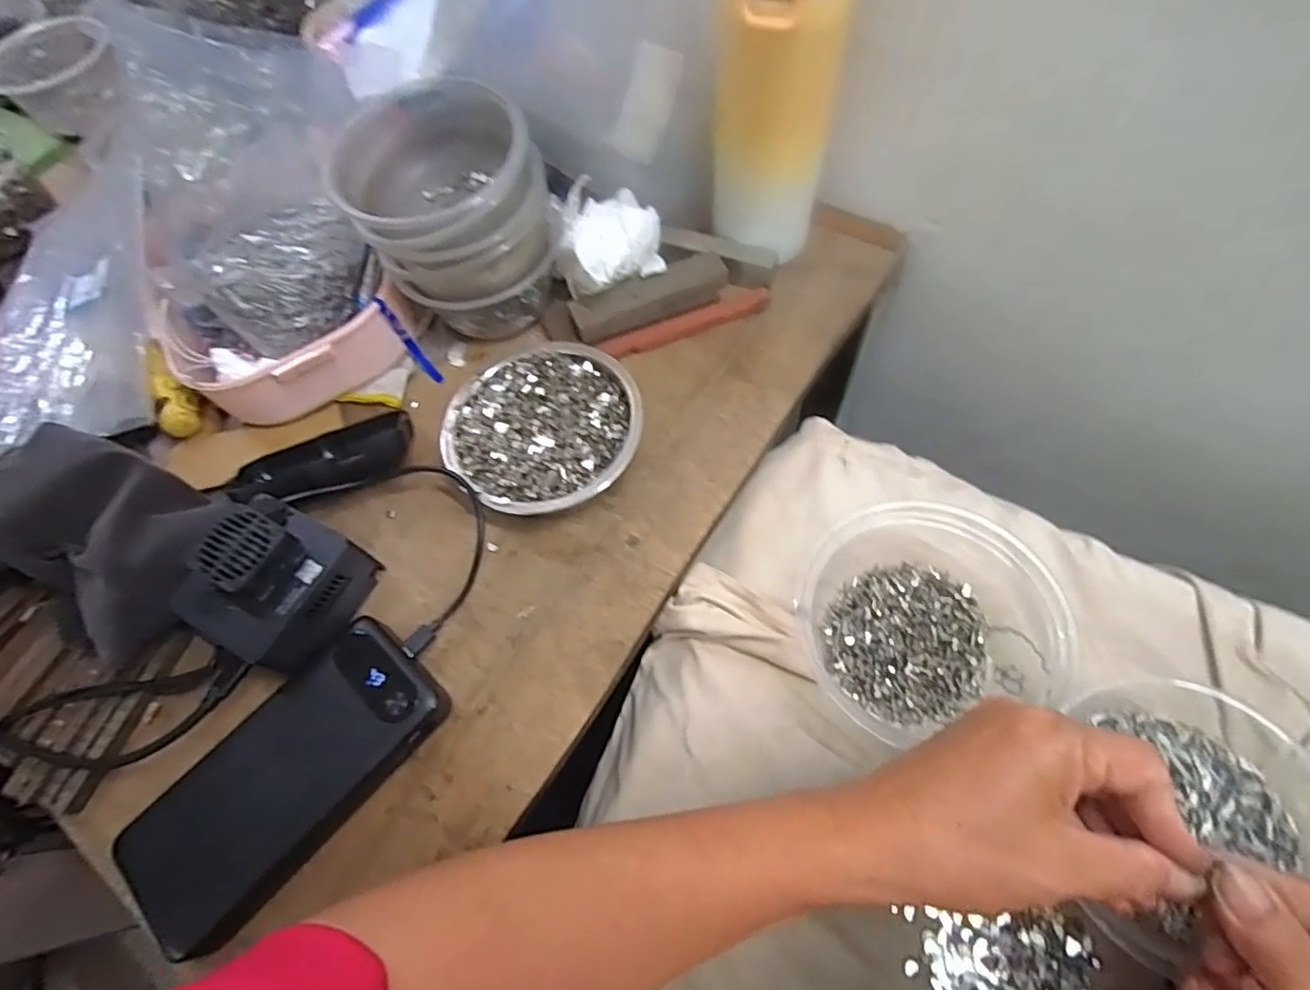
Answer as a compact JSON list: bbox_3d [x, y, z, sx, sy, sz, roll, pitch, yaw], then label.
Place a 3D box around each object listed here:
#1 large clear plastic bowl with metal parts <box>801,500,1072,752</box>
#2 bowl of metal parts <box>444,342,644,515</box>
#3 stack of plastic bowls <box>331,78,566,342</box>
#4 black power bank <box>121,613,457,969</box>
[{"bbox_3d":[0.159,0.063,0.354,0.149,0.045,0.144,-2,63,5],"label":"large clear plastic bowl with metal parts"},{"bbox_3d":[-0.071,-0.043,0.395,0.120,0.030,0.122,-2,63,5],"label":"bowl of metal parts"},{"bbox_3d":[-0.126,-0.181,0.411,0.112,0.118,0.110,41,73,18],"label":"stack of plastic bowls"},{"bbox_3d":[-0.186,0.140,0.313,0.071,0.024,0.155,38,73,21],"label":"black power bank"}]

